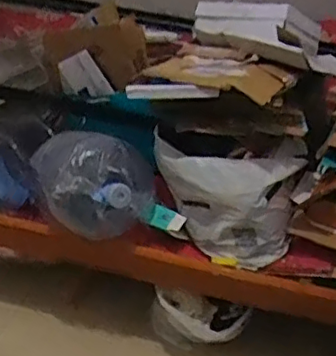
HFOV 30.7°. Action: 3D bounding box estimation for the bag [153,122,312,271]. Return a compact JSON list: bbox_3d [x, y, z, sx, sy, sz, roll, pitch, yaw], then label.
[{"bbox_3d":[0.129,0.050,1.494,0.352,0.220,0.177,12,35,17],"label":"bag"}]

